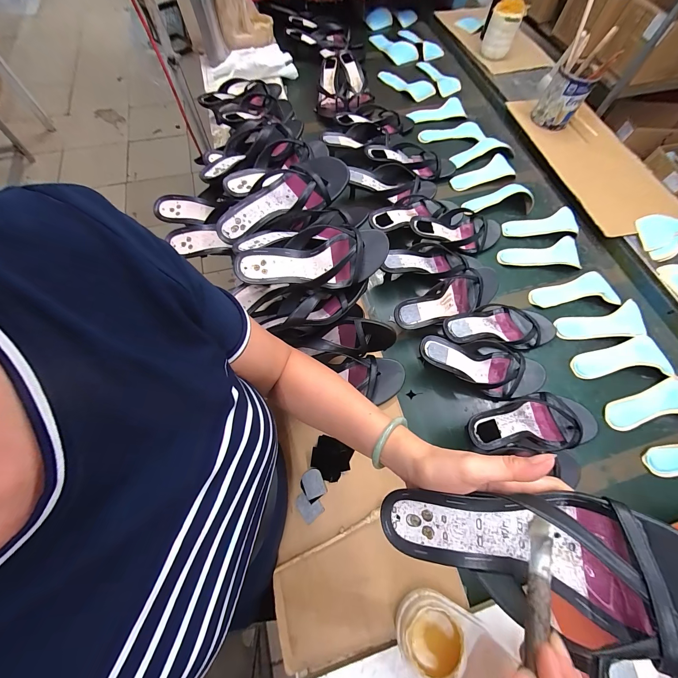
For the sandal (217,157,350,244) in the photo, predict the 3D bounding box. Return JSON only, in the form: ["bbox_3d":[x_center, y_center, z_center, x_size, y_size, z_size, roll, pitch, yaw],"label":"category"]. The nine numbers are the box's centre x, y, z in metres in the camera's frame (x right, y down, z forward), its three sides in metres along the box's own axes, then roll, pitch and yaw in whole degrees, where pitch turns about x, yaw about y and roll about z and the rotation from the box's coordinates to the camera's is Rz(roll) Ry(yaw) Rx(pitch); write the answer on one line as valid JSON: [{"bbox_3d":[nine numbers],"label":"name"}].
[{"bbox_3d":[-0.098,-0.236,0.481,0.222,0.054,0.085,-31,71,-13],"label":"sandal"}]

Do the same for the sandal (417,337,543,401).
[{"bbox_3d":[0.255,0.050,0.514,0.233,0.075,0.094,7,64,2],"label":"sandal"}]

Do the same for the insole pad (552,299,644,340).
[{"bbox_3d":[0.517,-0.026,0.568,0.170,0.016,0.070,-11,68,-6],"label":"insole pad"}]

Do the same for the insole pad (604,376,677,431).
[{"bbox_3d":[0.557,0.123,0.508,0.173,0.018,0.078,-12,68,-6],"label":"insole pad"}]

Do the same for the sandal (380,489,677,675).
[{"bbox_3d":[0.150,0.166,0.218,0.236,0.055,0.095,3,62,23],"label":"sandal"}]

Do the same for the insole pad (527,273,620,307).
[{"bbox_3d":[0.489,-0.094,0.600,0.172,0.015,0.079,-12,68,-6],"label":"insole pad"}]

